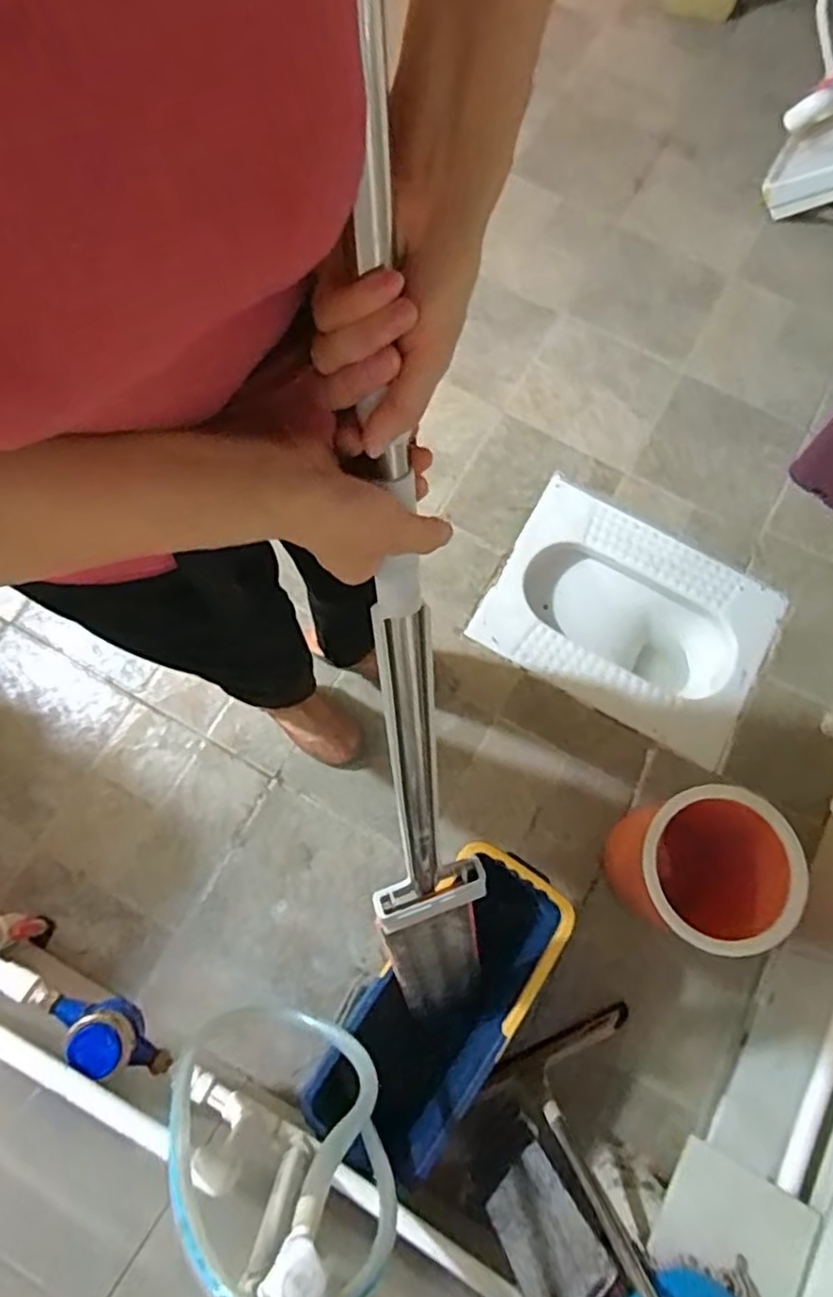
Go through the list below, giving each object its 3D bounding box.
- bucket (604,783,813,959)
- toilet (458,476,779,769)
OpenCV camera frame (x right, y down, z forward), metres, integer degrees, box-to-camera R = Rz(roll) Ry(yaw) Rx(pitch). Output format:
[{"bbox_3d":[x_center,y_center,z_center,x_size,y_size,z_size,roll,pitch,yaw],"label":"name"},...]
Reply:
[{"bbox_3d":[0.418,0.328,1.032,0.213,0.275,0.197,0,75,-1],"label":"bucket"},{"bbox_3d":[0.397,-0.044,1.349,0.506,0.132,0.385,29,76,8],"label":"toilet"}]

